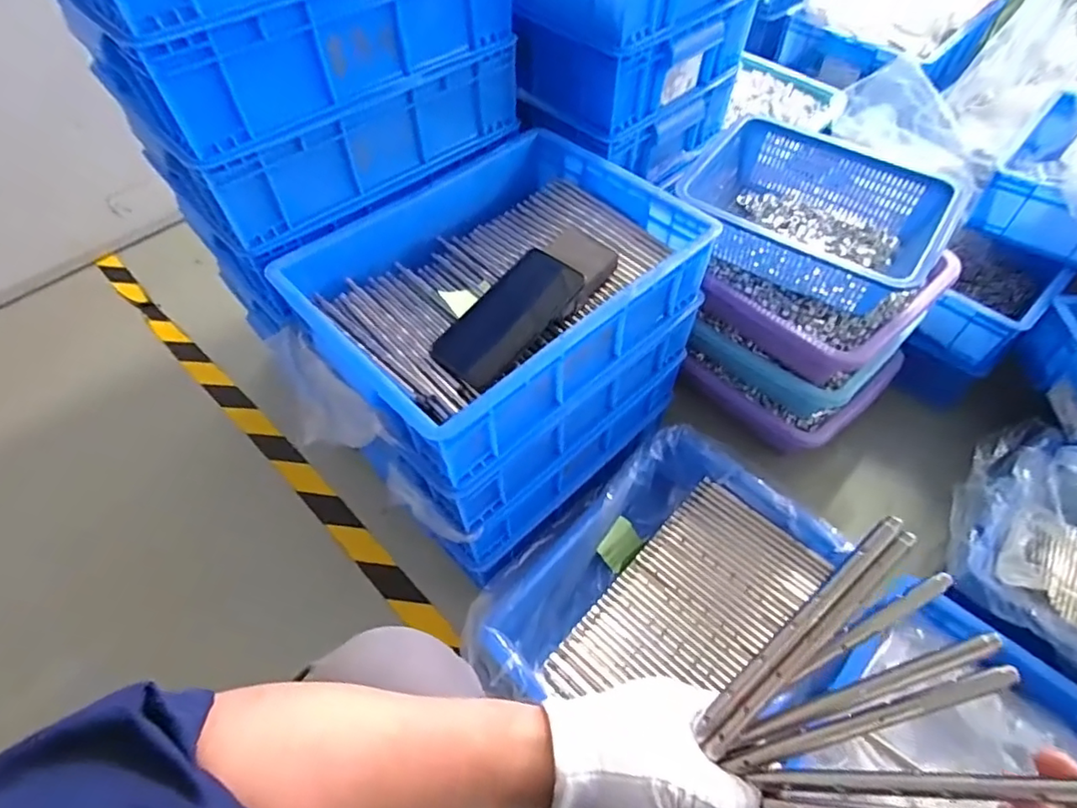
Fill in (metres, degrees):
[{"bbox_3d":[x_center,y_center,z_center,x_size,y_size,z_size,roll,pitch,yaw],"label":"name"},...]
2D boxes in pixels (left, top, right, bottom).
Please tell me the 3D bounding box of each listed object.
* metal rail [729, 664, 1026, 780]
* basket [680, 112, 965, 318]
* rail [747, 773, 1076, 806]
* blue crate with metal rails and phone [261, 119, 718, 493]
[{"bbox_3d":[0.161,0.158,0.278,0.138,0.015,0.012,-30,54,15],"label":"metal rail"},{"bbox_3d":[0.371,-0.256,0.774,0.317,0.120,0.224,36,62,24],"label":"basket"},{"bbox_3d":[0.167,0.173,0.256,0.137,0.008,0.010,-20,47,30],"label":"rail"},{"bbox_3d":[-0.046,-0.140,0.659,0.403,0.121,0.314,-37,61,-23],"label":"blue crate with metal rails and phone"}]

